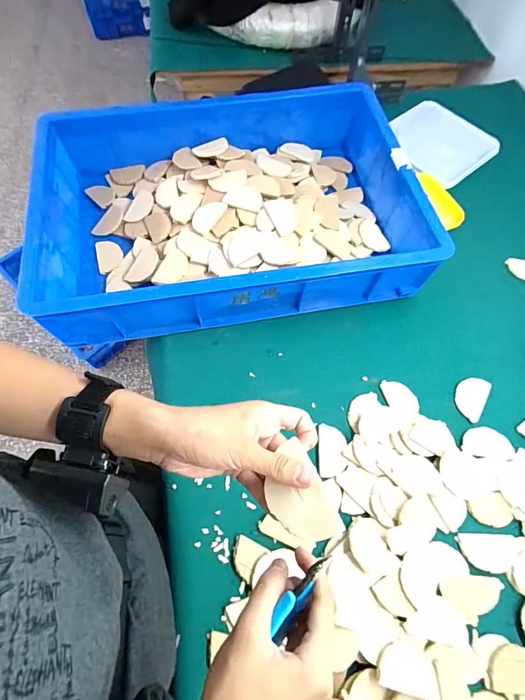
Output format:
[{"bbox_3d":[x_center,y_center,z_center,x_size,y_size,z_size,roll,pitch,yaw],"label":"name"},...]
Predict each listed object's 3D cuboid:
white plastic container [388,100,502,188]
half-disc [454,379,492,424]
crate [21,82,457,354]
[{"bbox_3d":[0.388,-0.469,0.791,0.221,0.026,0.211,-37,70,-16],"label":"white plastic container"},{"bbox_3d":[0.318,0.070,0.546,0.043,0.004,0.073,32,69,14],"label":"half-disc"},{"bbox_3d":[-0.064,-0.250,0.626,0.624,0.132,0.425,-10,65,-4],"label":"crate"}]

